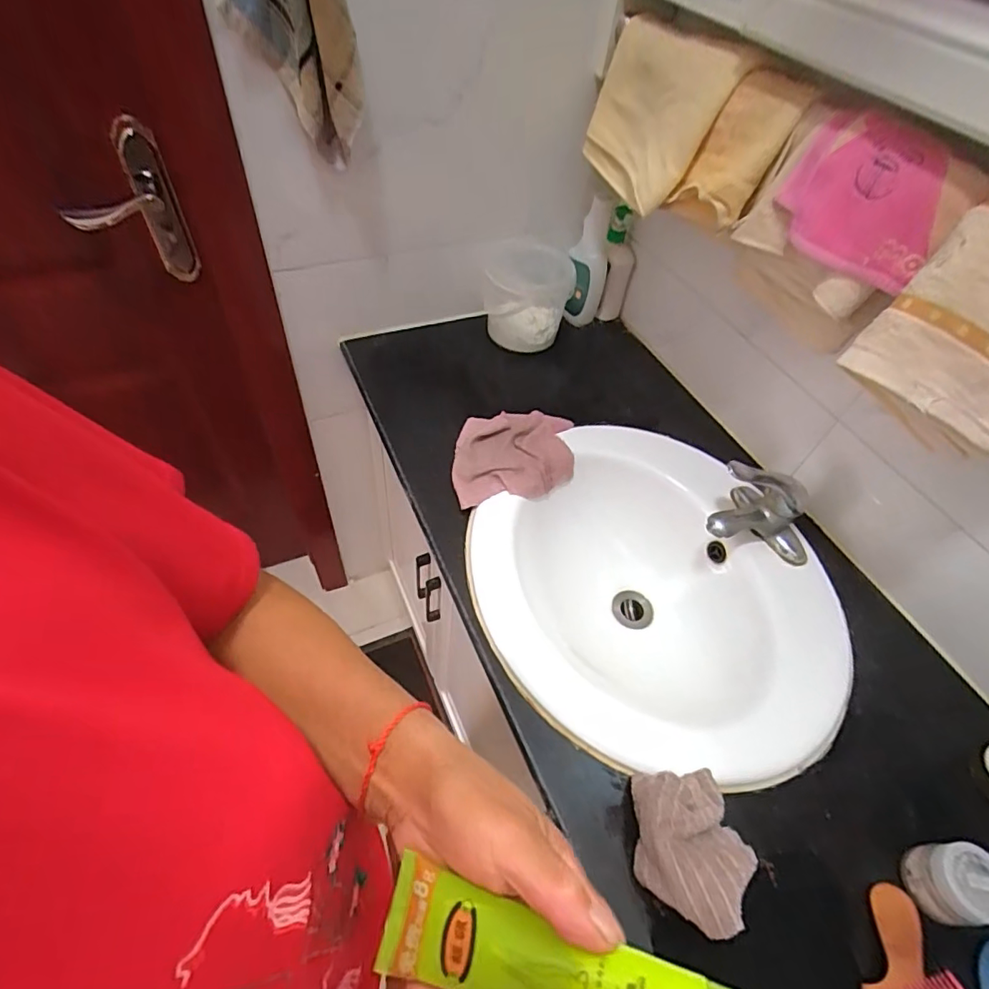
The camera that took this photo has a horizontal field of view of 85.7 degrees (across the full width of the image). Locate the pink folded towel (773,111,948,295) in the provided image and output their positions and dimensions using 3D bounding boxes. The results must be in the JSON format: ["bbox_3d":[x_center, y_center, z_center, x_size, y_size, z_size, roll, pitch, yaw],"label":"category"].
[{"bbox_3d":[0.330,-0.269,0.482,0.028,0.108,0.155,-8,50,-37],"label":"pink folded towel"}]

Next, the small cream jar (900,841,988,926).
[{"bbox_3d":[0.407,0.344,0.472,0.060,0.046,0.056,3,52,-4],"label":"small cream jar"}]

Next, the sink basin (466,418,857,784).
[{"bbox_3d":[0.192,0.150,0.735,0.420,0.185,0.489,-15,55,-18],"label":"sink basin"}]

